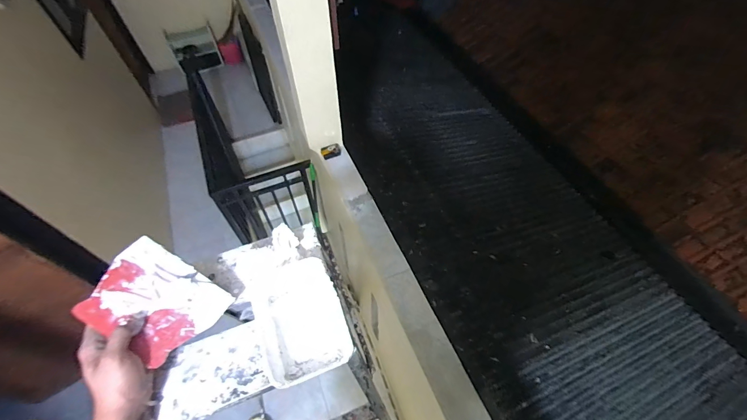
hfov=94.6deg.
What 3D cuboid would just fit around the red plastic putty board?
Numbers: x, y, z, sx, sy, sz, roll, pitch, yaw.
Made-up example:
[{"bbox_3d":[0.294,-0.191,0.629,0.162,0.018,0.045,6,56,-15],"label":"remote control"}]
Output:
[{"bbox_3d":[-0.320,0.135,0.508,0.170,0.024,0.132,33,53,1],"label":"red plastic putty board"}]

